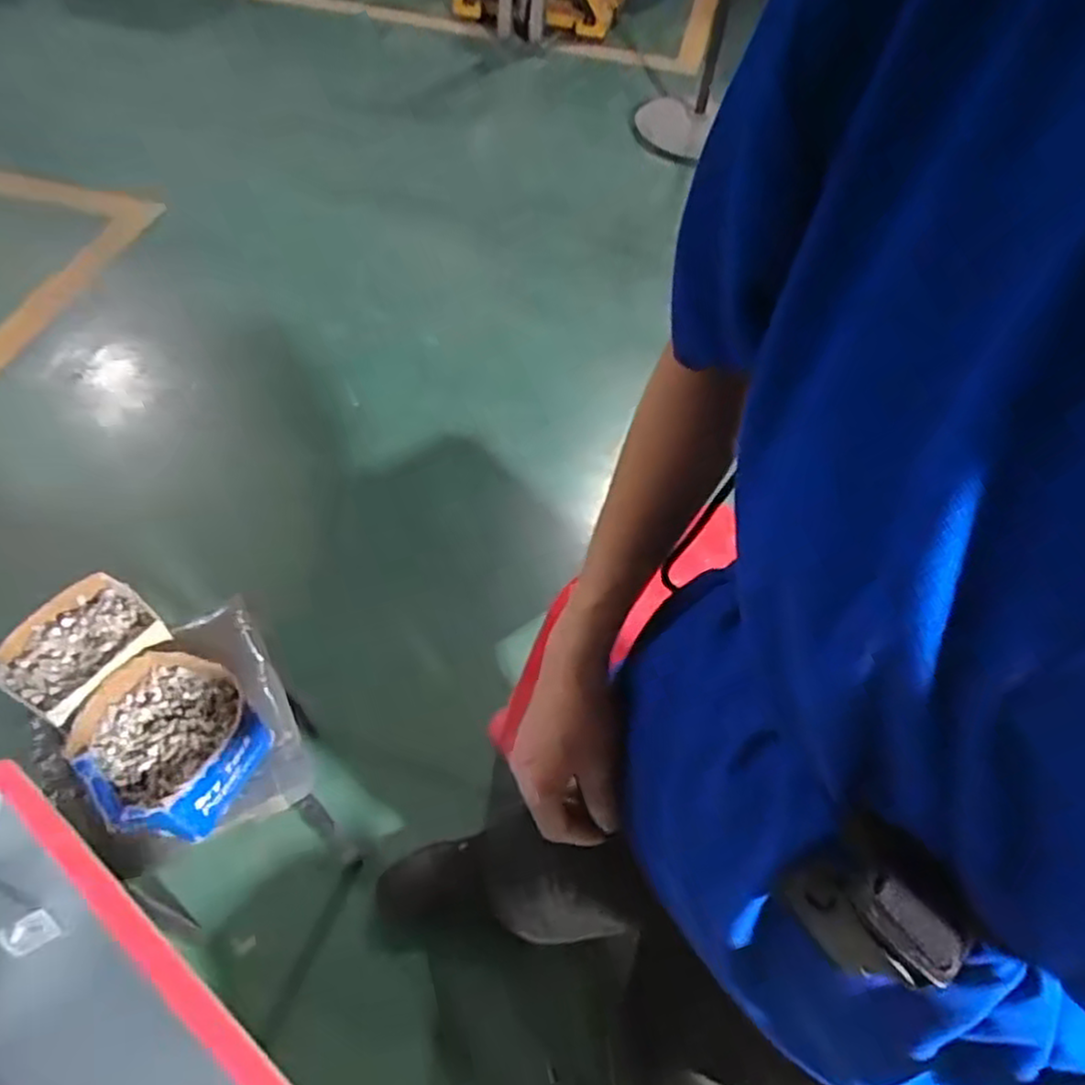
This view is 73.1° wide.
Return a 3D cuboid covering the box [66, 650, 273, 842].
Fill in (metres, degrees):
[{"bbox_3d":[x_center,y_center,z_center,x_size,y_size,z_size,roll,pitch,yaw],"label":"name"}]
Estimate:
[{"bbox_3d":[-0.384,0.208,0.755,0.154,0.103,0.161,33,57,15],"label":"box"}]

